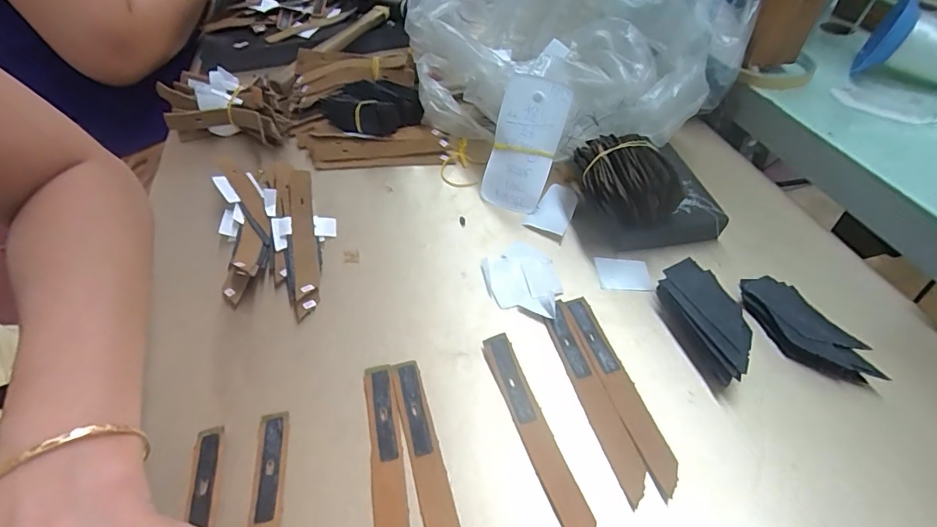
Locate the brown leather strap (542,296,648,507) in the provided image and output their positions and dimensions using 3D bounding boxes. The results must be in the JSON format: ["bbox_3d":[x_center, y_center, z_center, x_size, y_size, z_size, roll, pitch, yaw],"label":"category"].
[{"bbox_3d":[0.071,0.073,0.270,0.019,0.004,0.120,-12,48,-8],"label":"brown leather strap"}]

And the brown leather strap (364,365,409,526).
[{"bbox_3d":[-0.043,0.110,0.243,0.018,0.005,0.123,-11,48,-6],"label":"brown leather strap"}]

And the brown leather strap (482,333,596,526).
[{"bbox_3d":[0.036,0.093,0.255,0.019,0.005,0.124,-13,50,-16],"label":"brown leather strap"}]

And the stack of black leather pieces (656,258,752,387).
[{"bbox_3d":[0.146,0.036,0.286,0.036,0.023,0.078,-4,48,0],"label":"stack of black leather pieces"}]

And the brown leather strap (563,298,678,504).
[{"bbox_3d":[0.087,0.069,0.272,0.017,0.004,0.122,-14,48,-9],"label":"brown leather strap"}]

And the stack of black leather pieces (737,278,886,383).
[{"bbox_3d":[0.203,0.041,0.287,0.036,0.013,0.083,-21,50,-15],"label":"stack of black leather pieces"}]

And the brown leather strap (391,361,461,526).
[{"bbox_3d":[-0.022,0.107,0.244,0.017,0.004,0.125,-15,49,-10],"label":"brown leather strap"}]

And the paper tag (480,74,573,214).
[{"bbox_3d":[0.043,-0.093,0.369,0.052,0.100,0.011,22,16,18],"label":"paper tag"}]

